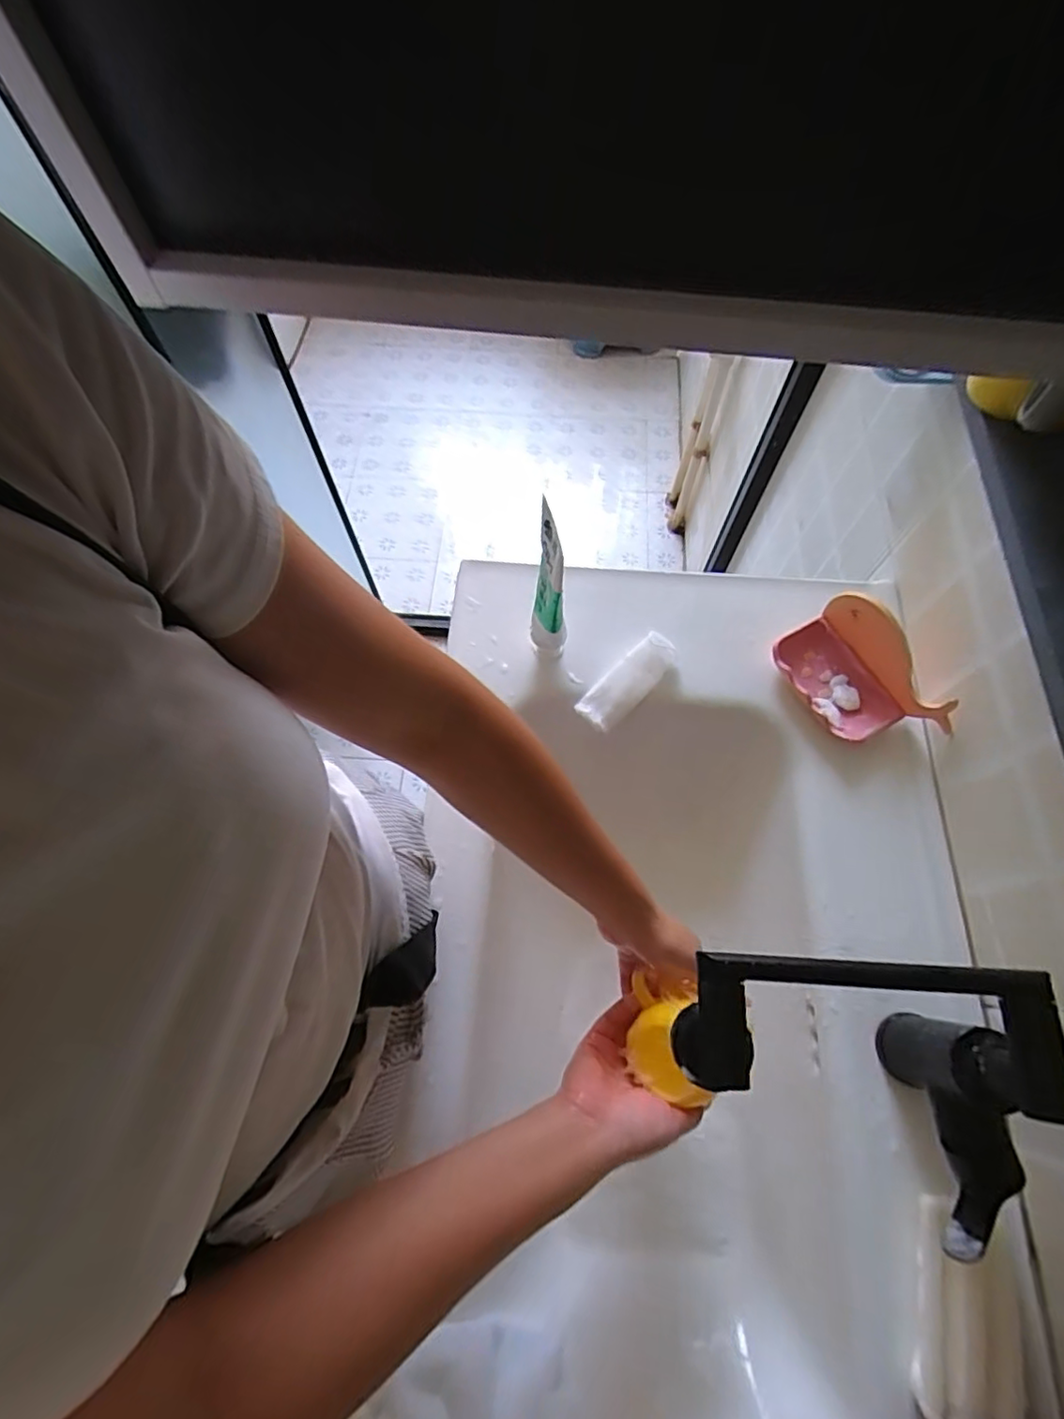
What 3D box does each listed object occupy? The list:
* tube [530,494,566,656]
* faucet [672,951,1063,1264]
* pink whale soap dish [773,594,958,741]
[{"bbox_3d":[0.016,-0.098,0.539,0.032,0.185,0.041,2,67,0],"label":"tube"},{"bbox_3d":[0.203,0.241,0.405,0.227,0.164,0.133,4,67,1],"label":"faucet"},{"bbox_3d":[0.306,-0.030,0.569,0.080,0.069,0.150,-28,70,-12],"label":"pink whale soap dish"}]

